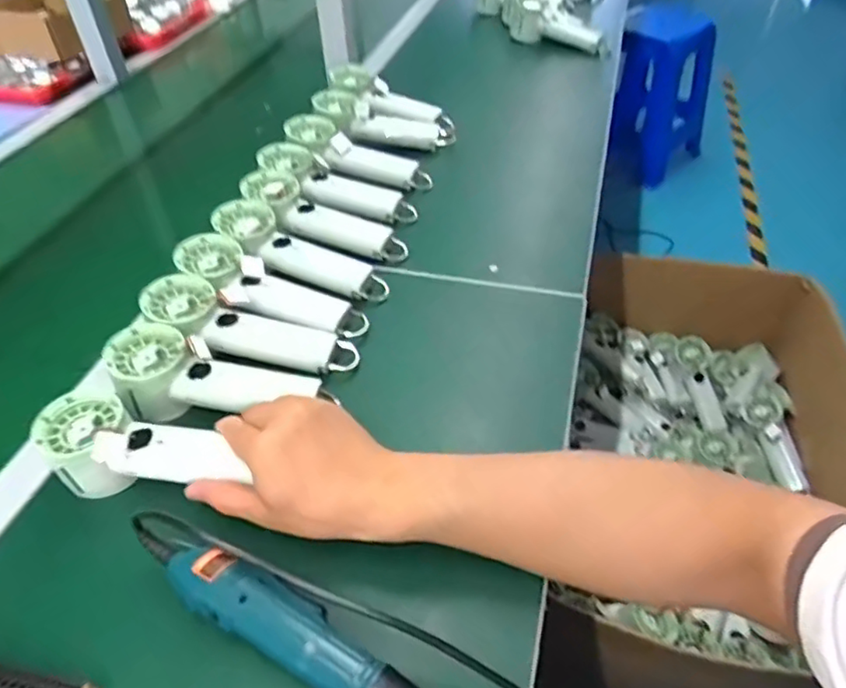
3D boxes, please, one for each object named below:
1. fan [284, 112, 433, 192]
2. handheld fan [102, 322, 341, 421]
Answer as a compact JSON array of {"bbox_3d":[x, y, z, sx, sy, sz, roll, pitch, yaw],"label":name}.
[{"bbox_3d":[-0.085,-0.242,0.793,0.196,0.031,0.049,25,49,3],"label":"fan"},{"bbox_3d":[-0.176,0.025,0.527,0.172,0.050,0.068,-1,45,1],"label":"handheld fan"}]

